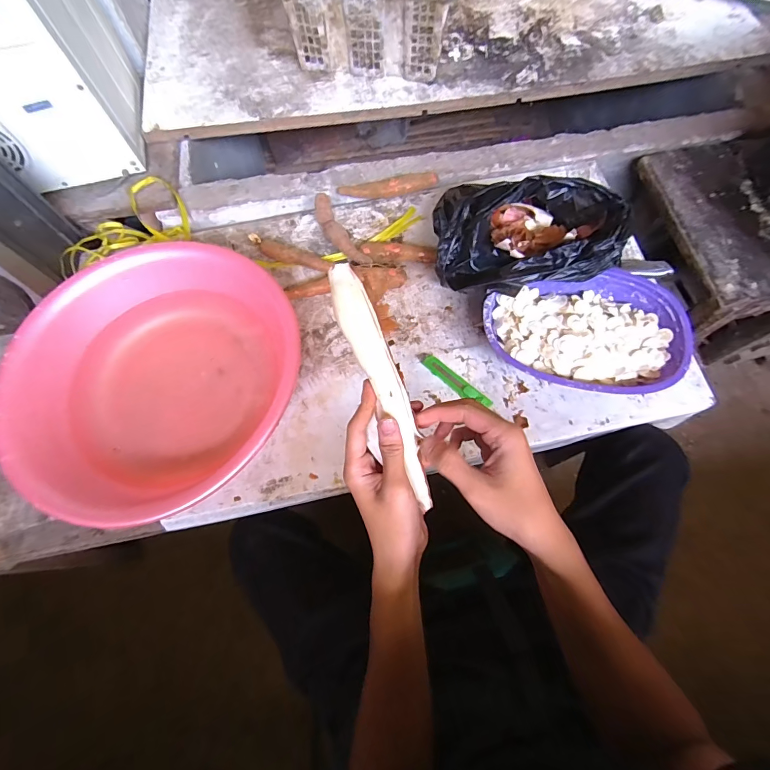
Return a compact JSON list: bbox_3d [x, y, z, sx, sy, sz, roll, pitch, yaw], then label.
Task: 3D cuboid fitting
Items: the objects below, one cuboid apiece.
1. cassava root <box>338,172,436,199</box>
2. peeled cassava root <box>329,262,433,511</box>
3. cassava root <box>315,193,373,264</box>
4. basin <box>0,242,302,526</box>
[{"bbox_3d":[0.009,-0.397,0.765,0.196,0.025,0.034,-10,72,-4],"label":"cassava root"},{"bbox_3d":[0.001,0.005,0.331,0.029,0.023,0.224,-23,98,-8],"label":"peeled cassava root"},{"bbox_3d":[-0.084,-0.282,0.725,0.041,0.036,0.188,-31,74,-10],"label":"cassava root"},{"bbox_3d":[-0.336,-0.023,0.582,0.404,0.119,0.383,0,71,0],"label":"basin"}]

